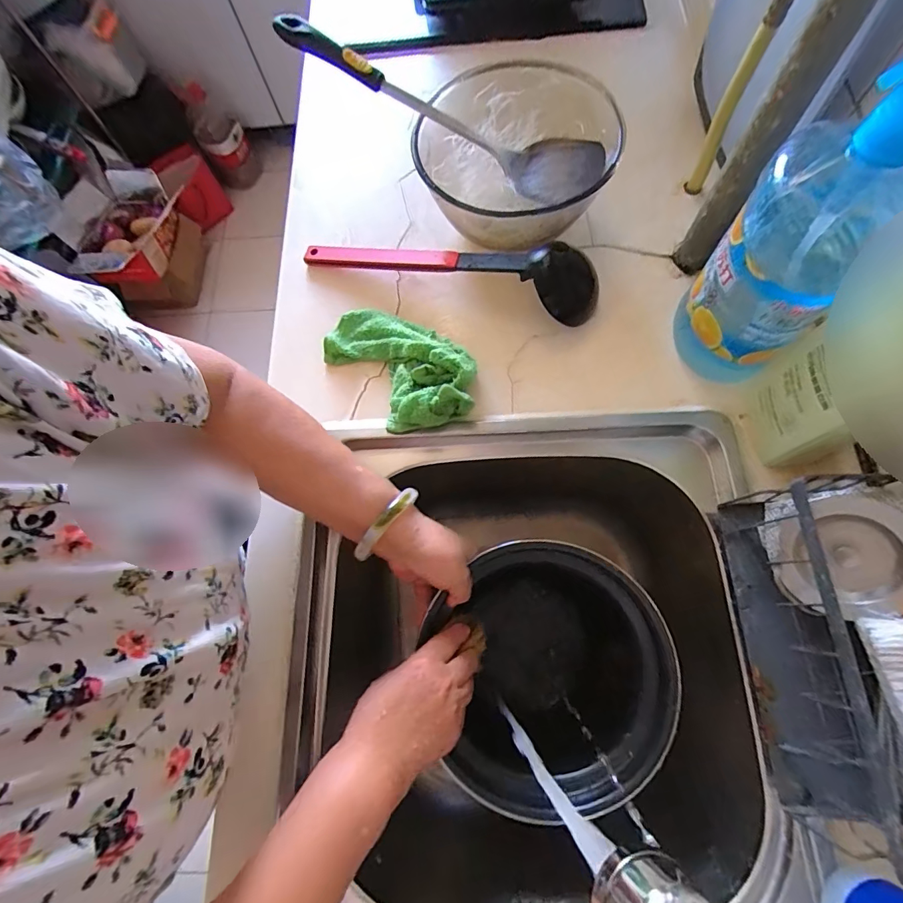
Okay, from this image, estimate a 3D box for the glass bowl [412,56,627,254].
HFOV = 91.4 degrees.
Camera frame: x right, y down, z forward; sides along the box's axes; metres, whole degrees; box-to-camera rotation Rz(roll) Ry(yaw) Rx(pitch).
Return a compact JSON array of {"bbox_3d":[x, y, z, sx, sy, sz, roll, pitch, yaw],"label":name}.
[{"bbox_3d":[0.072,-0.298,0.485,0.196,0.120,0.203,-1,72,4],"label":"glass bowl"}]

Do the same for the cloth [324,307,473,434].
[{"bbox_3d":[-0.054,-0.097,0.457,0.110,0.048,0.180,-41,74,-8],"label":"cloth"}]

